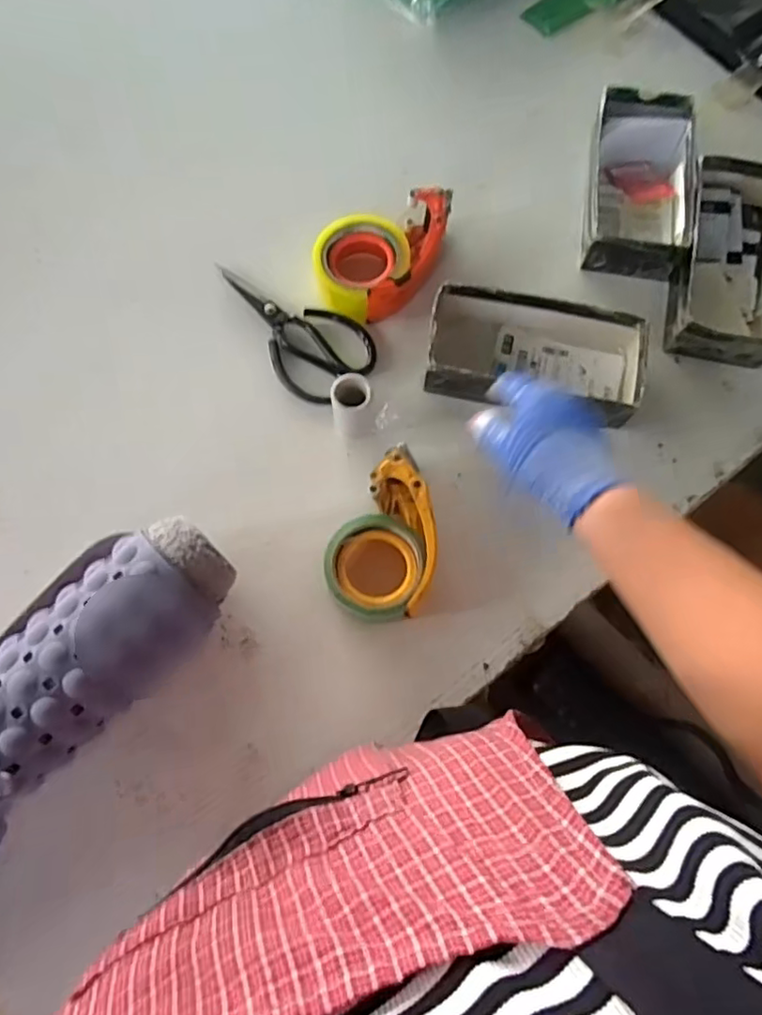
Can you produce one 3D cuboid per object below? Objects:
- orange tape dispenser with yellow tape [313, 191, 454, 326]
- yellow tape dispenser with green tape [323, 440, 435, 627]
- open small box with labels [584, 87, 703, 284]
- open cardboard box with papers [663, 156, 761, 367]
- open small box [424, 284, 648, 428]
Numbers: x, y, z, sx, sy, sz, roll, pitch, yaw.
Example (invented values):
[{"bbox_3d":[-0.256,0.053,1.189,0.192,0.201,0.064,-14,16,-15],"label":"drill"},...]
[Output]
[{"bbox_3d":[0.000,-0.280,0.660,0.109,0.059,0.151,36,76,8],"label":"orange tape dispenser with yellow tape"},{"bbox_3d":[0.012,0.031,0.574,0.092,0.062,0.144,29,75,6],"label":"yellow tape dispenser with green tape"},{"bbox_3d":[0.291,-0.371,0.695,0.115,0.053,0.212,12,74,2],"label":"open small box with labels"},{"bbox_3d":[0.386,-0.274,0.670,0.114,0.051,0.246,13,74,2],"label":"open cardboard box with papers"},{"bbox_3d":[0.158,-0.154,0.632,0.223,0.052,0.119,10,74,1],"label":"open small box"}]

